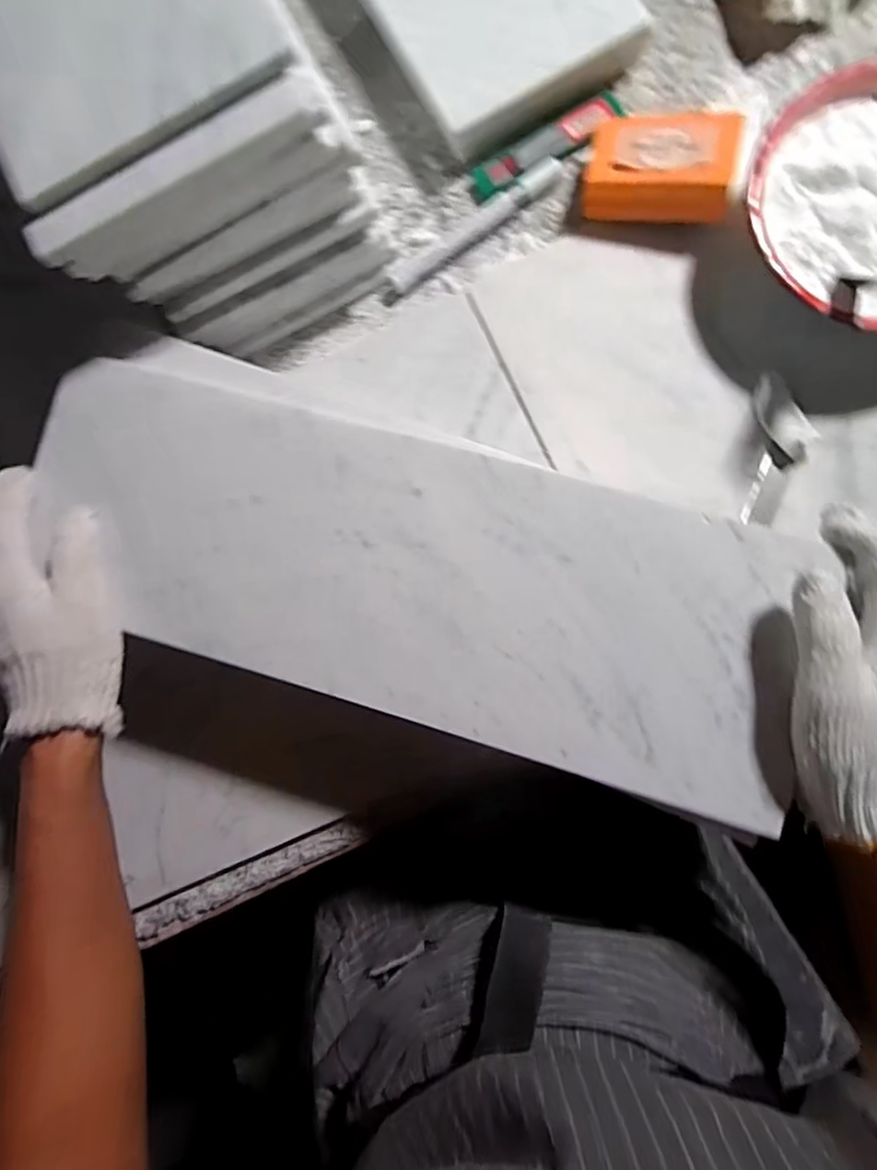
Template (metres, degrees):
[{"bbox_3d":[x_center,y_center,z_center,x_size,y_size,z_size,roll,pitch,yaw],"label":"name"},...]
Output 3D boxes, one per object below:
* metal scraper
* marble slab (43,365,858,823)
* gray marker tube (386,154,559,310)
[{"bbox_3d":[0.226,-0.092,0.394,0.036,0.013,0.095,9,86,8],"label":"metal scraper"},{"bbox_3d":[-0.022,-0.010,0.329,0.427,0.008,0.153,19,88,7],"label":"marble slab"},{"bbox_3d":[0.022,-0.260,0.435,0.153,0.013,0.021,-36,81,3],"label":"gray marker tube"}]

